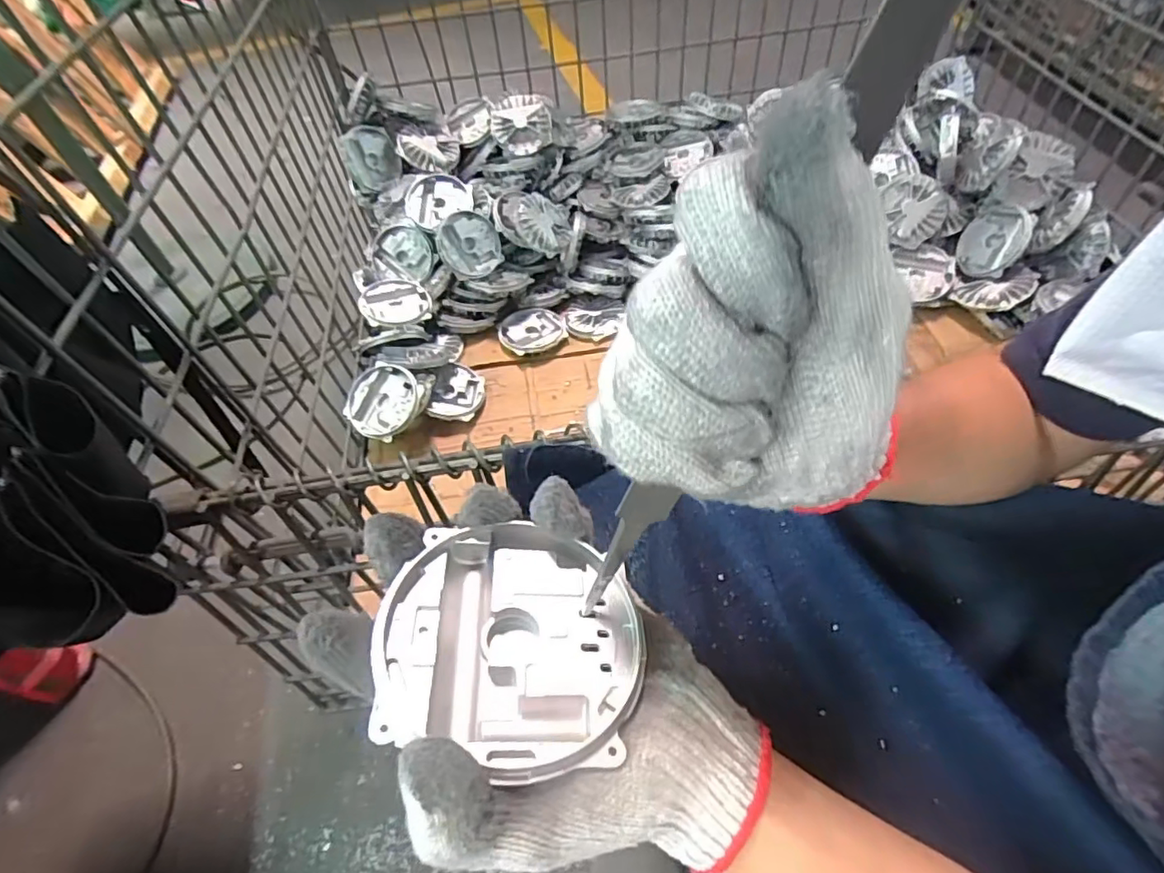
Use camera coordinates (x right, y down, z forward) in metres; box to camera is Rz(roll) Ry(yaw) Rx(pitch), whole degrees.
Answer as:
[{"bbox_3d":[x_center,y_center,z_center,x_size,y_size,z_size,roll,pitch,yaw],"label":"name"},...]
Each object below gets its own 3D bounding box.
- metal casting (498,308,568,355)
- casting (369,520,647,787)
[{"bbox_3d":[-0.083,-0.180,0.995,0.108,0.017,0.091,-20,54,-9],"label":"metal casting"},{"bbox_3d":[-0.031,0.090,0.256,0.103,0.028,0.103,6,47,-7],"label":"casting"}]

